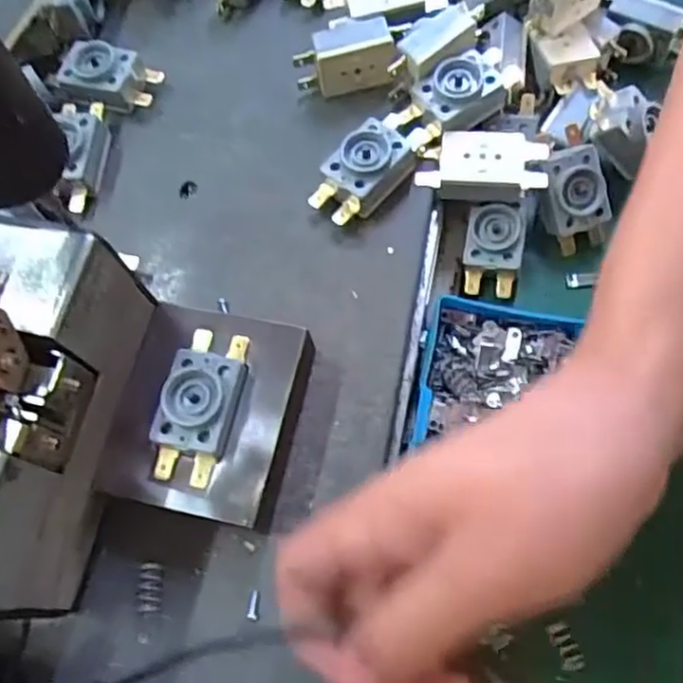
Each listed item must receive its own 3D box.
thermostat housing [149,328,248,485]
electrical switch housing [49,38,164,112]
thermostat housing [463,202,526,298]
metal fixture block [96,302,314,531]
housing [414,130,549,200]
[{"bbox_3d":[-0.054,0.024,0.256,0.028,0.012,0.059,12,72,1],"label":"thermostat housing"},{"bbox_3d":[-0.124,-0.138,0.345,0.056,0.016,0.028,14,70,10],"label":"electrical switch housing"},{"bbox_3d":[0.073,-0.045,0.323,0.026,0.025,0.039,6,68,7],"label":"thermostat housing"},{"bbox_3d":[-0.053,0.029,0.270,0.069,0.025,0.080,11,69,9],"label":"metal fixture block"},{"bbox_3d":[0.066,-0.082,0.311,0.058,0.017,0.028,1,68,5],"label":"housing"}]

